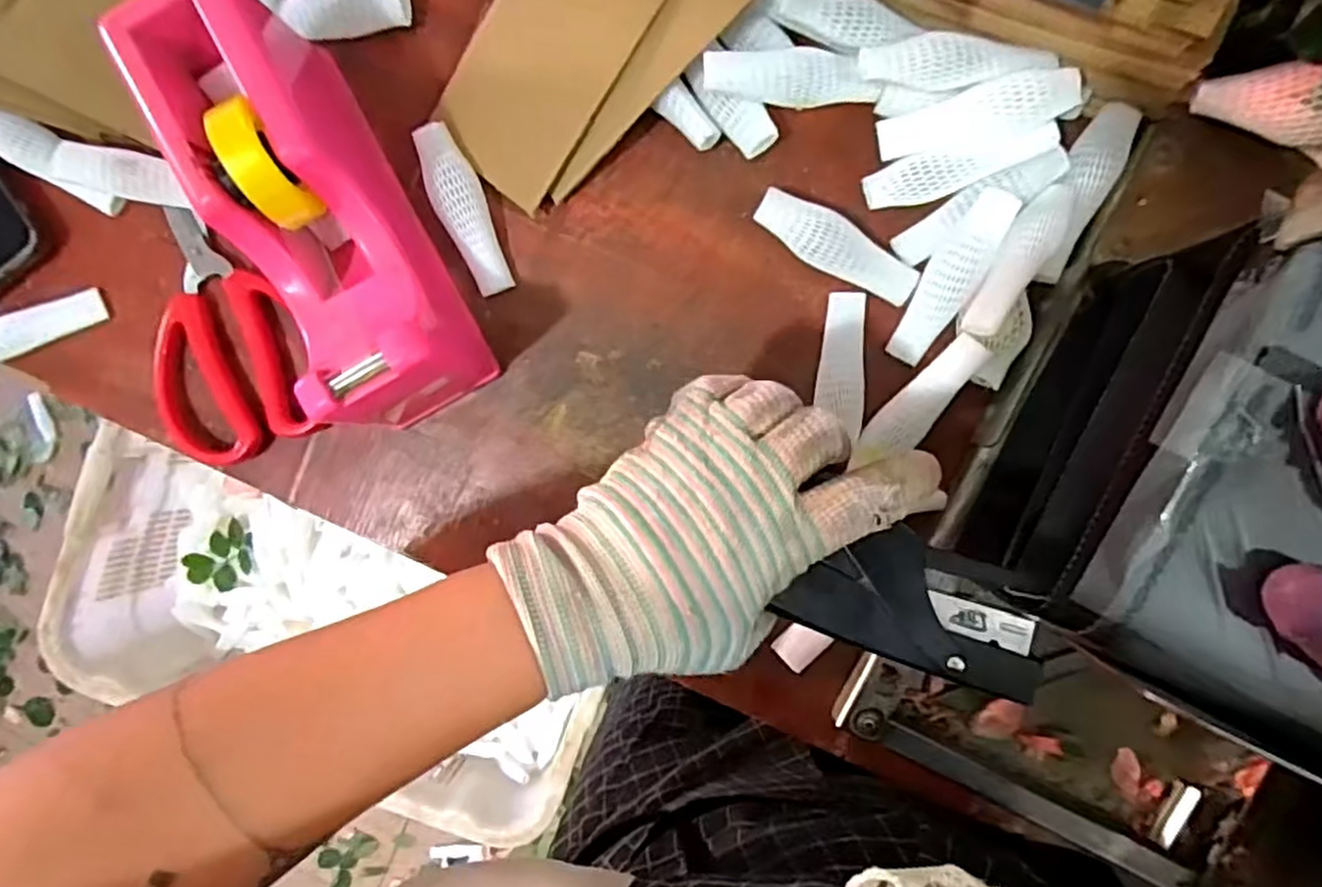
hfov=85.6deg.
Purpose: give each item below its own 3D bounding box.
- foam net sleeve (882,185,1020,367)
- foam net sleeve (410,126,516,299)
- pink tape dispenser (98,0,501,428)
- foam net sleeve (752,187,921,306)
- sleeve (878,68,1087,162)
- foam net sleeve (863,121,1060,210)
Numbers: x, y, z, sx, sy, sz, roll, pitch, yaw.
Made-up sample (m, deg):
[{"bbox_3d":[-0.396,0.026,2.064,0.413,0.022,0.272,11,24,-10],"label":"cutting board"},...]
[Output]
[{"bbox_3d":[0.144,-0.082,0.355,0.024,0.019,0.089,26,97,3],"label":"foam net sleeve"},{"bbox_3d":[-0.104,-0.122,0.376,0.024,0.021,0.088,-17,92,3],"label":"foam net sleeve"},{"bbox_3d":[-0.163,-0.110,0.341,0.062,0.102,0.204,-28,91,4],"label":"pink tape dispenser"},{"bbox_3d":[0.091,-0.101,0.364,0.088,0.016,0.026,26,93,1],"label":"foam net sleeve"},{"bbox_3d":[0.151,-0.159,0.344,0.088,0.010,0.024,-11,94,19],"label":"sleeve"},{"bbox_3d":[0.148,-0.138,0.355,0.089,0.007,0.022,-12,94,20],"label":"foam net sleeve"}]

